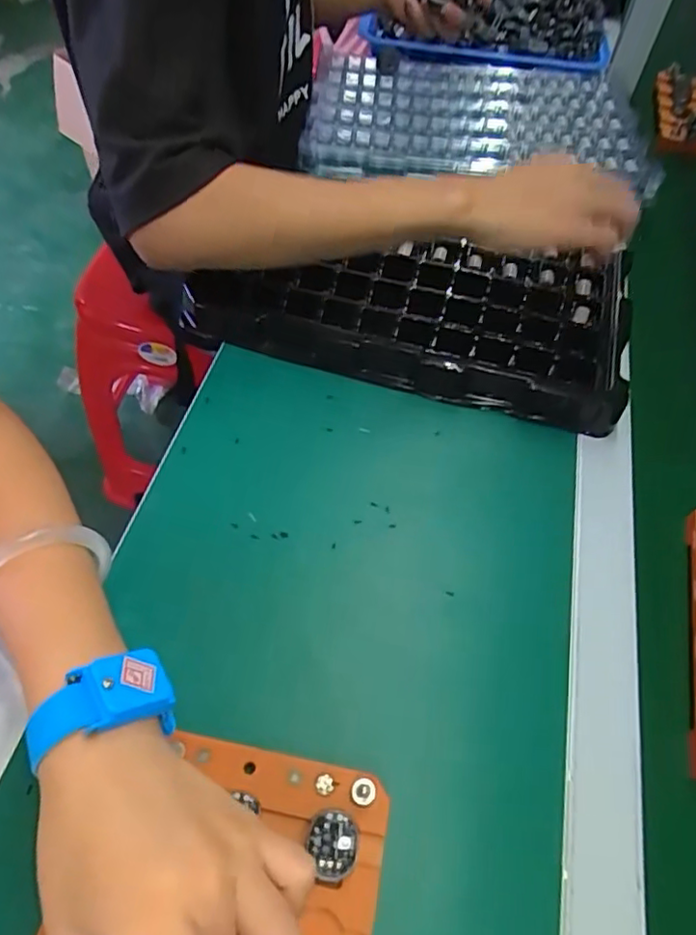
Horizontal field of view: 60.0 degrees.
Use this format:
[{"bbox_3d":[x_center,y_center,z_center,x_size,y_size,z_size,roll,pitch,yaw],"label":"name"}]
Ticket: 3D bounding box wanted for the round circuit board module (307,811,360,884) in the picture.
[{"bbox_3d":[-0.007,0.185,0.297,0.026,0.010,0.027,2,55,-3],"label":"round circuit board module"}]

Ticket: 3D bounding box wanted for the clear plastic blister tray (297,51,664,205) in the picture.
[{"bbox_3d":[0.138,-0.398,0.681,0.362,0.034,0.251,3,55,-2],"label":"clear plastic blister tray"}]

